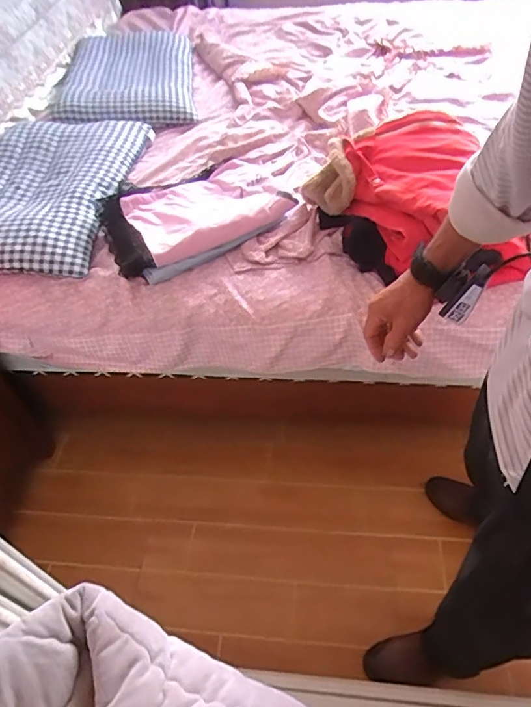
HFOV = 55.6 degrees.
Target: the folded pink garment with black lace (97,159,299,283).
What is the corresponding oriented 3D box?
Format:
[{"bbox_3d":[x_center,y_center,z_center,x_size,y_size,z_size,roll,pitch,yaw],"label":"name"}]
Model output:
[{"bbox_3d":[-0.165,-0.322,1.131,0.394,0.072,0.239,-25,51,-15],"label":"folded pink garment with black lace"}]

